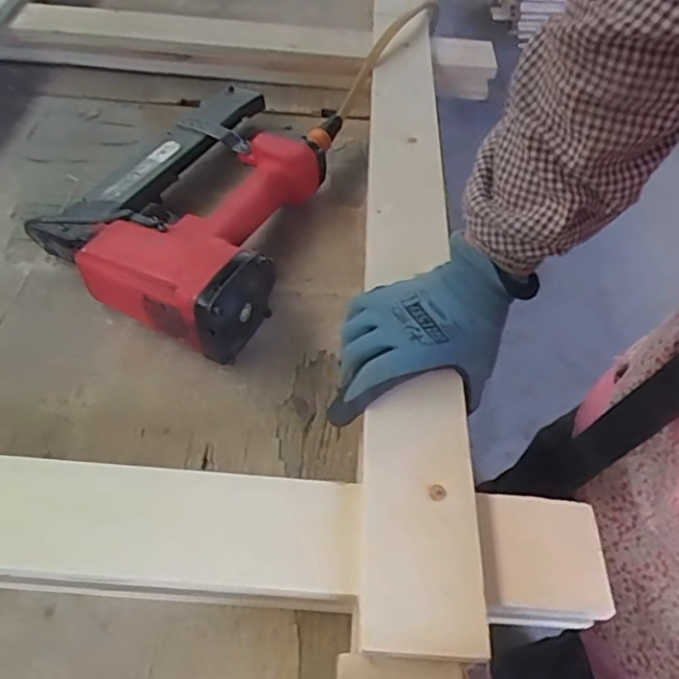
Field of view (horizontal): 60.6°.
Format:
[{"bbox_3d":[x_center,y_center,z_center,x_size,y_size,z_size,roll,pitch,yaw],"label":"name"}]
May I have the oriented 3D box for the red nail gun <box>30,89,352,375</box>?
[{"bbox_3d":[-0.114,-0.149,0.569,0.218,0.067,0.323,25,54,14],"label":"red nail gun"}]

